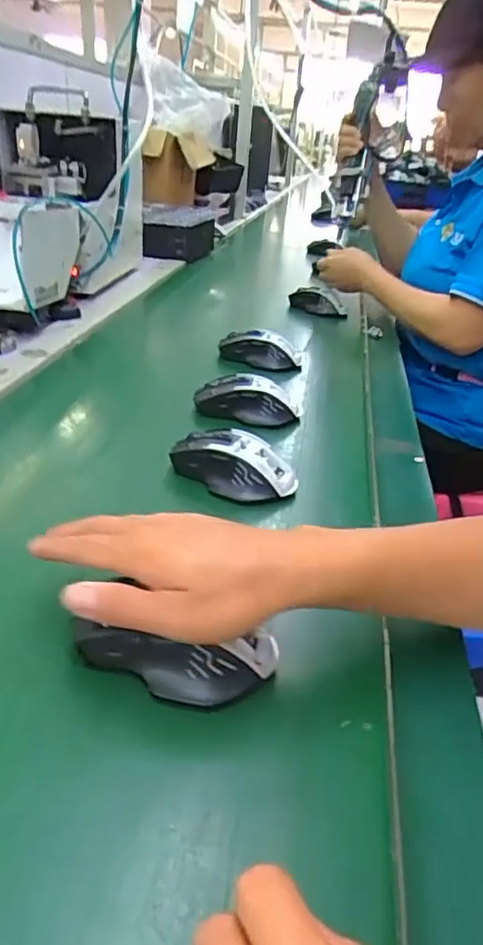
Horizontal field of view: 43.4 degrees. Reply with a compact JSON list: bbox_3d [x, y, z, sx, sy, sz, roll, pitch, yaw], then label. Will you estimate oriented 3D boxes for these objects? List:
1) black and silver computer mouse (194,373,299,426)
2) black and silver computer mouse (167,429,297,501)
[{"bbox_3d":[0.008,-0.081,0.666,0.113,0.038,0.057,0,30,-11],"label":"black and silver computer mouse"},{"bbox_3d":[-0.006,-0.010,0.534,0.101,0.035,0.058,23,33,28],"label":"black and silver computer mouse"}]

